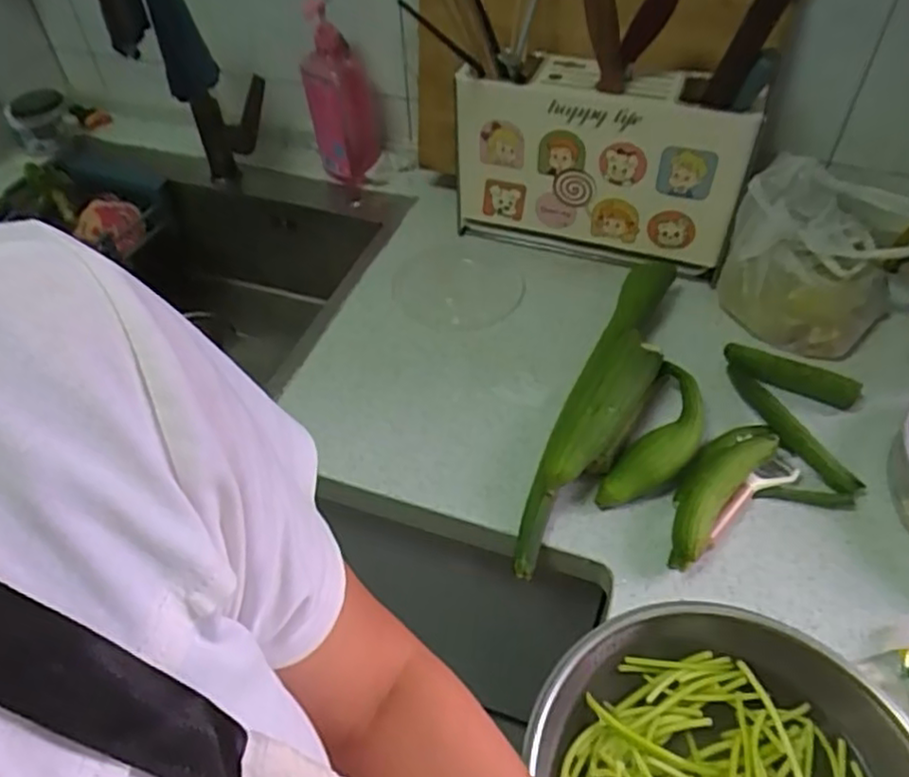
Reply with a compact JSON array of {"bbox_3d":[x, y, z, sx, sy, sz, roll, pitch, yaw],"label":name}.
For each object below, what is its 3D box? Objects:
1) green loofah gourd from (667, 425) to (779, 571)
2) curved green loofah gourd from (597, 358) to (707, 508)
[{"bbox_3d":[0.258,0.094,0.688,0.057,0.056,0.195,32,57,28],"label":"green loofah gourd"},{"bbox_3d":[0.218,0.052,0.725,0.069,0.058,0.188,22,53,22],"label":"curved green loofah gourd"}]

